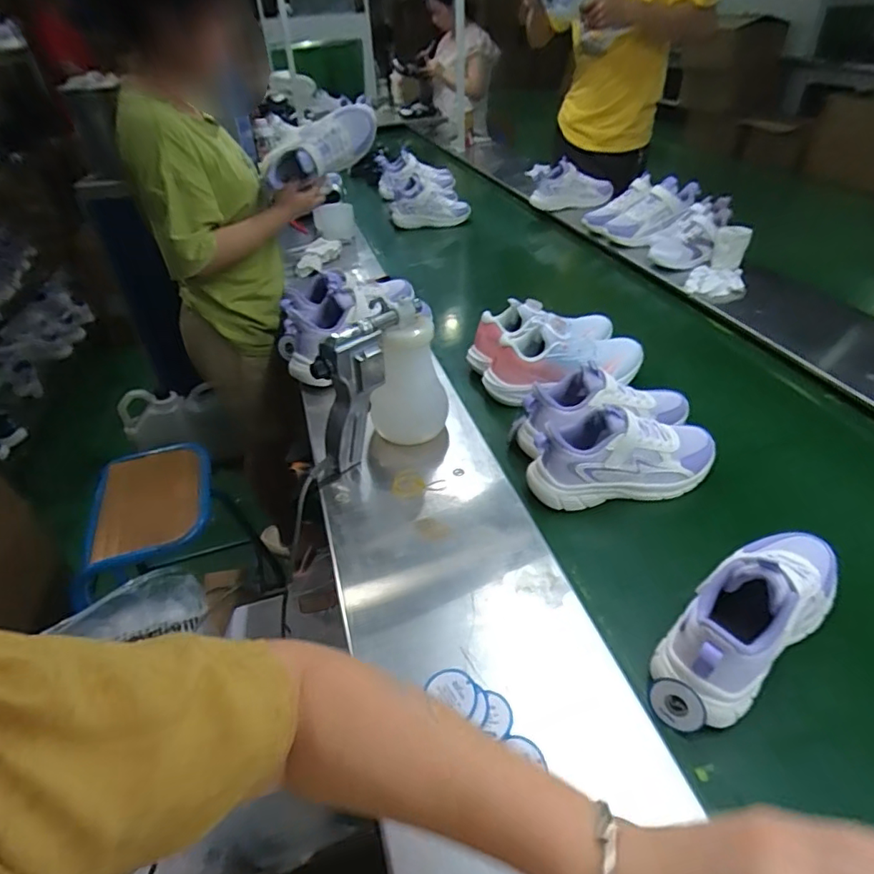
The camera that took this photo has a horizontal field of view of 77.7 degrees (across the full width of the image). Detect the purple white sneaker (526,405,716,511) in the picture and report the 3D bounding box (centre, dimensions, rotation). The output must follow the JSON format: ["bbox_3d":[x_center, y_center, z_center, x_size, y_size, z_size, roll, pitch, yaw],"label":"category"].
[{"bbox_3d":[0.239,0.019,0.686,0.242,0.103,0.074,-8,39,-3],"label":"purple white sneaker"}]

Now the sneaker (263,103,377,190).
[{"bbox_3d":[-0.237,-0.574,1.094,0.248,0.106,0.136,-22,39,9],"label":"sneaker"}]

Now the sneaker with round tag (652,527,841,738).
[{"bbox_3d":[0.307,0.158,0.500,0.248,0.116,0.092,-28,44,-25],"label":"sneaker with round tag"}]

